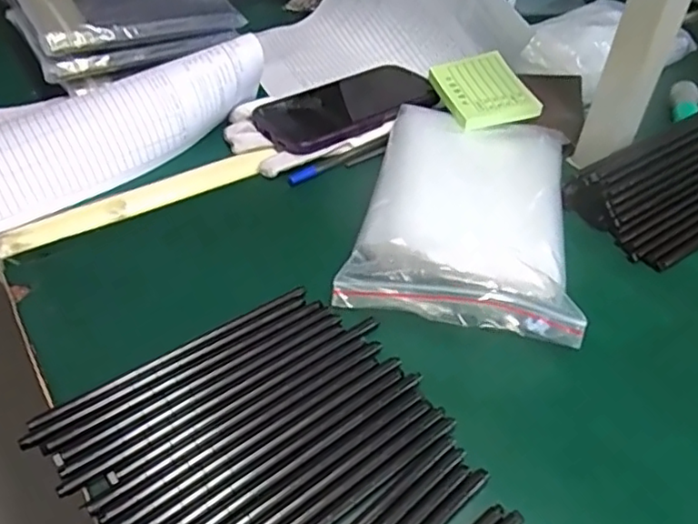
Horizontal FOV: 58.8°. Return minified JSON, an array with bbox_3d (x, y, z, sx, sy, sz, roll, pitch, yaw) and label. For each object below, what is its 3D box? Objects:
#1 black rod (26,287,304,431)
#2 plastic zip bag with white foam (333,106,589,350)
[{"bbox_3d":[-0.099,0.052,0.366,0.173,0.006,0.010,-27,50,-26],"label":"black rod"},{"bbox_3d":[0.088,-0.041,0.442,0.147,0.048,0.217,11,44,10],"label":"plastic zip bag with white foam"}]

